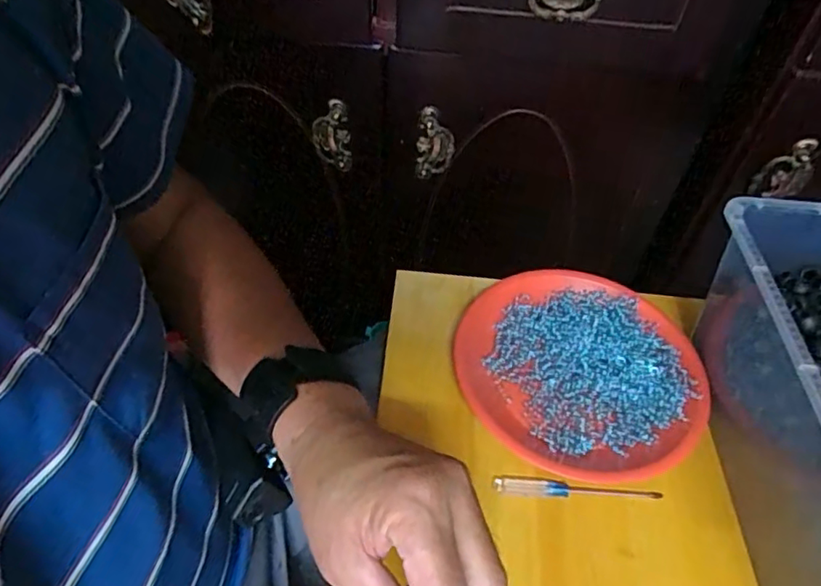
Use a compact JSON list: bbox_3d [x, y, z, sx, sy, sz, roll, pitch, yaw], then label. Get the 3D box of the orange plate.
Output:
[{"bbox_3d":[0.137,0.061,0.476,0.196,0.029,0.181,2,50,-2],"label":"orange plate"}]

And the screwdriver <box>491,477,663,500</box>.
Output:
[{"bbox_3d":[0.122,0.143,0.414,0.122,0.007,0.011,5,50,1],"label":"screwdriver"}]

